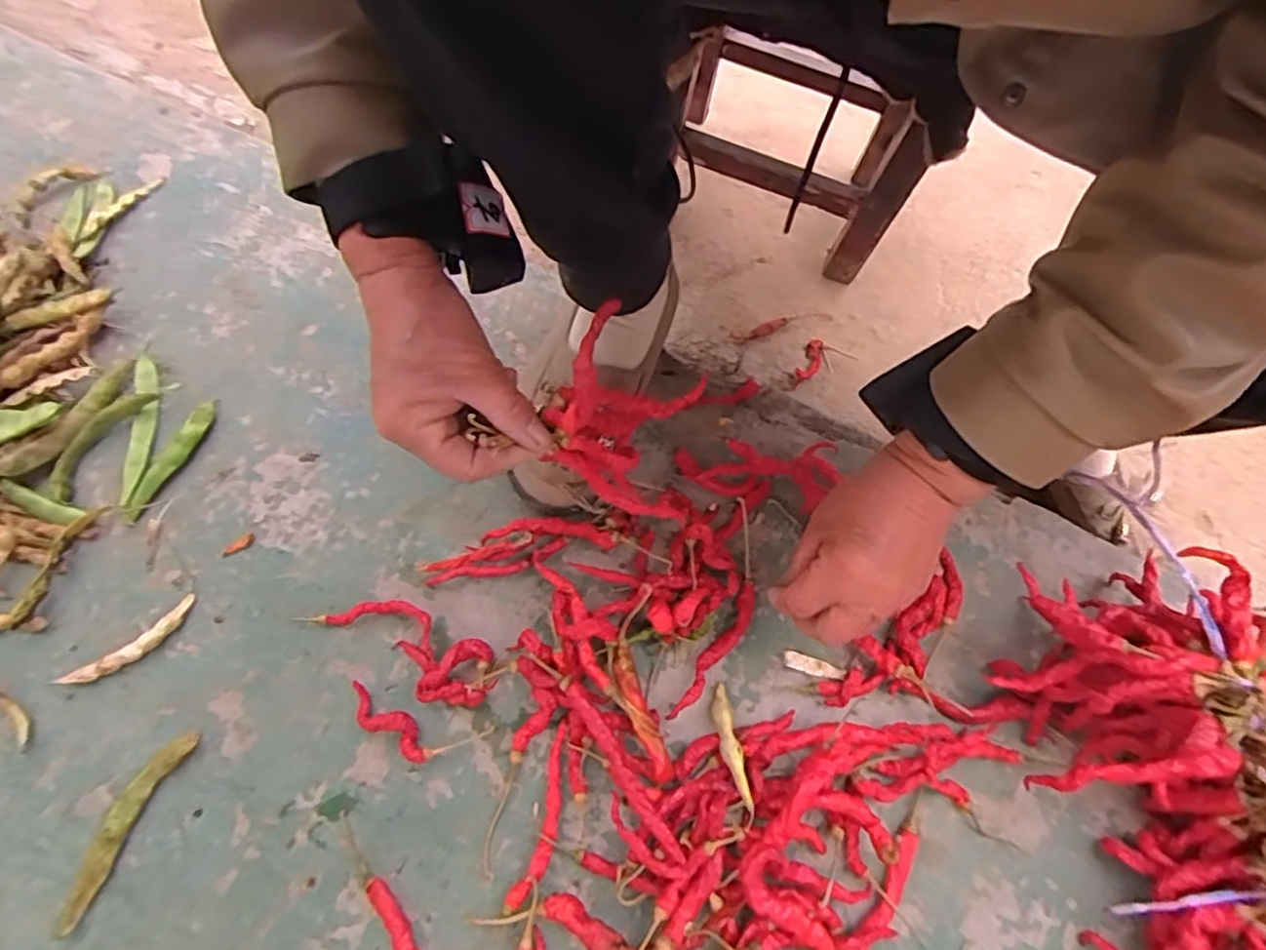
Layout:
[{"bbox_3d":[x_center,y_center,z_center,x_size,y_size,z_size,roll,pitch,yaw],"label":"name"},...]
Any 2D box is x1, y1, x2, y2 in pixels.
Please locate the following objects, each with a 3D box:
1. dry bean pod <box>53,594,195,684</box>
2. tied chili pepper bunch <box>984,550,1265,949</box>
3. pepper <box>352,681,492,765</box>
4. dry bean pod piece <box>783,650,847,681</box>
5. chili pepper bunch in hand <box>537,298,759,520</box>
[{"bbox_3d":[-0.318,0.109,0.413,0.083,0.009,0.018,-37,74,-16],"label":"dry bean pod"},{"bbox_3d":[0.331,0.194,0.365,0.165,0.096,0.288,-9,69,-6],"label":"tied chili pepper bunch"},{"bbox_3d":[-0.138,0.157,0.400,0.089,0.020,0.030,18,68,5],"label":"pepper"},{"bbox_3d":[0.119,0.126,0.427,0.039,0.004,0.011,17,68,4],"label":"dry bean pod piece"},{"bbox_3d":[0.007,-0.027,0.344,0.088,0.085,0.074,20,69,6],"label":"chili pepper bunch in hand"}]

